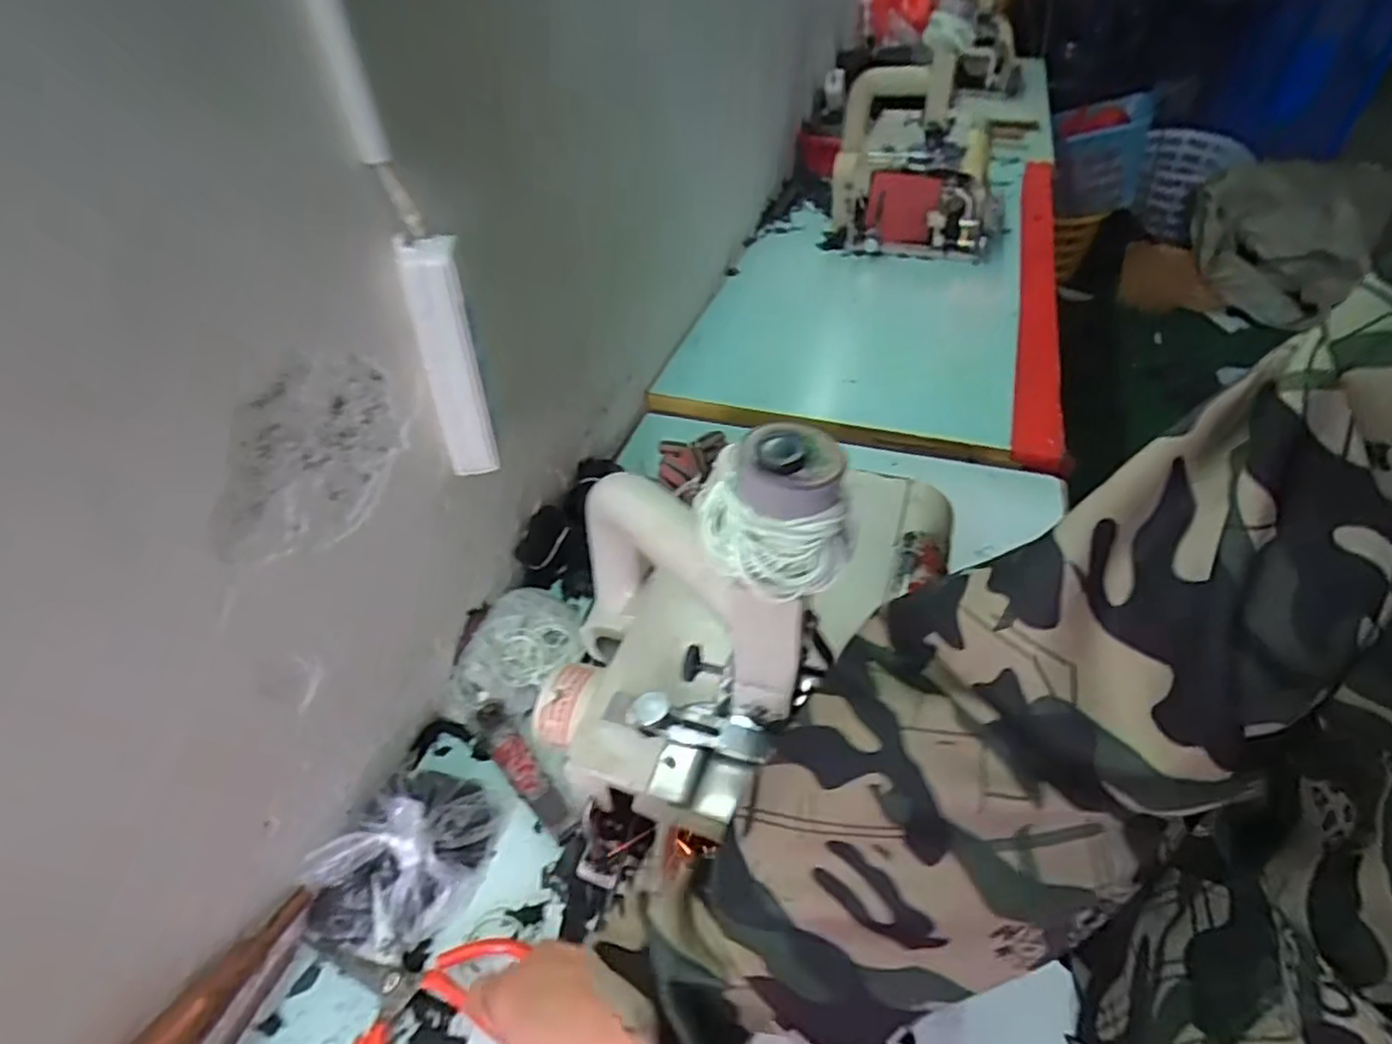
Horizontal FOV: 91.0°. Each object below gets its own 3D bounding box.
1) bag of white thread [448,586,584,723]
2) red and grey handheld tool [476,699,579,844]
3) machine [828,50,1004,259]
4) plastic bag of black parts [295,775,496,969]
[{"bbox_3d":[-0.170,0.115,0.650,0.114,0.048,0.127,-2,42,-1],"label":"bag of white thread"},{"bbox_3d":[-0.146,0.211,0.578,0.025,0.023,0.143,-28,49,-26],"label":"red and grey handheld tool"},{"bbox_3d":[0.411,-0.663,1.253,0.308,0.304,0.230,12,44,15],"label":"machine"},{"bbox_3d":[-0.219,0.243,0.508,0.101,0.077,0.142,17,46,19],"label":"plastic bag of black parts"}]

